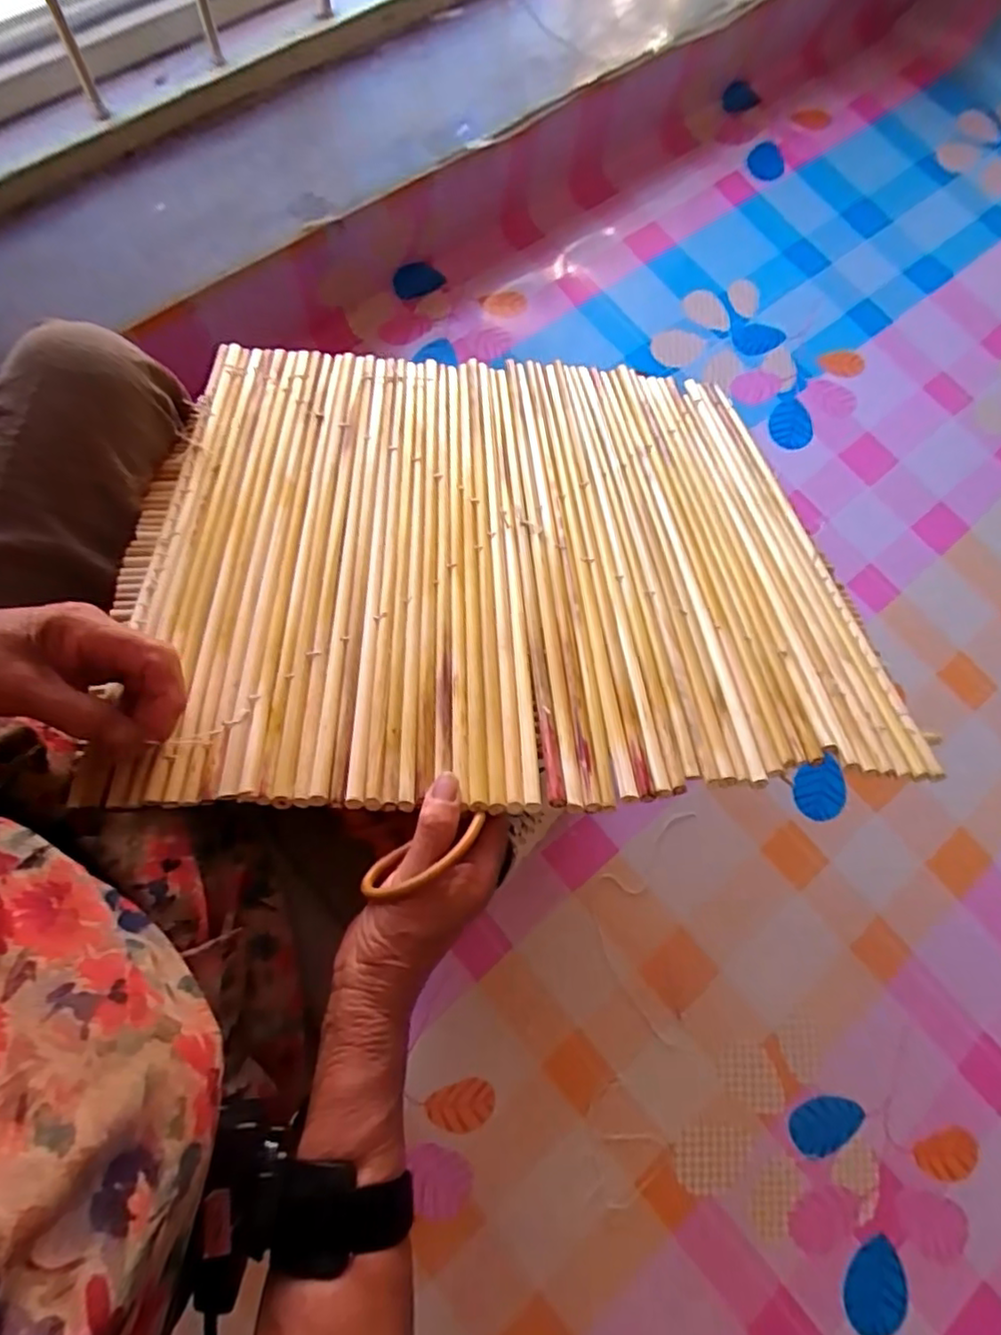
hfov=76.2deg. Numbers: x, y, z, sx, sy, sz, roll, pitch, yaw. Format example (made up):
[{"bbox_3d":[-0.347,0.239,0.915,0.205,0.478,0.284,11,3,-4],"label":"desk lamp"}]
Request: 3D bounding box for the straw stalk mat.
[{"bbox_3d":[-0.002,-0.098,0.467,0.472,0.016,0.419,-2,56,-6],"label":"straw stalk mat"}]

